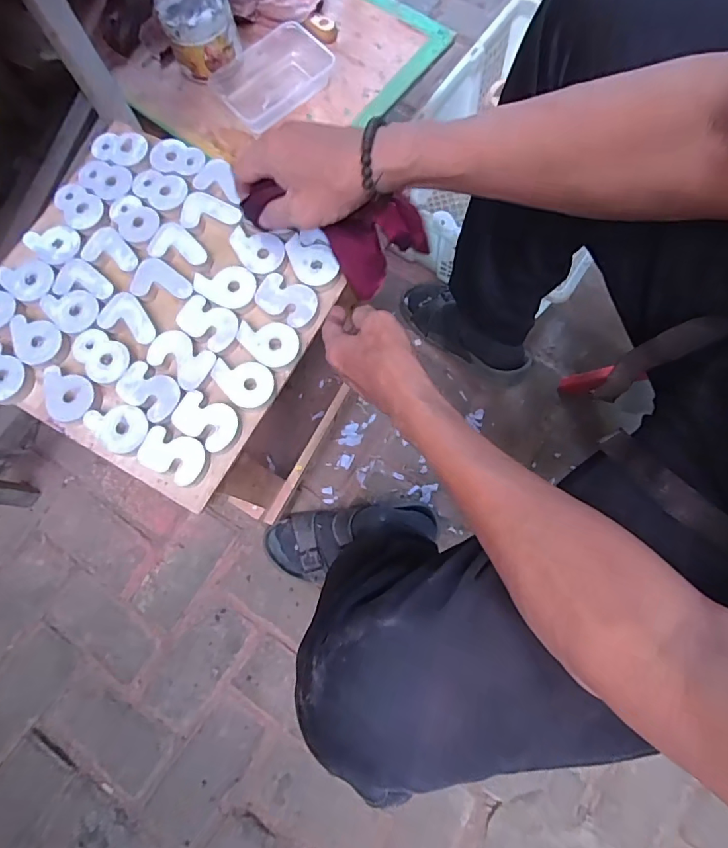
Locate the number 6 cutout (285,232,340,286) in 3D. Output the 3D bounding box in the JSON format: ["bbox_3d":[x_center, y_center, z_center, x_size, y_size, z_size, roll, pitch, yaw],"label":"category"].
[{"bbox_3d":[-0.052,-0.166,0.483,0.039,0.006,0.061,-30,77,-6],"label":"number 6 cutout"}]

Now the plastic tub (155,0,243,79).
[{"bbox_3d":[-0.244,-0.585,0.716,0.096,0.078,0.101,-1,77,2],"label":"plastic tub"}]

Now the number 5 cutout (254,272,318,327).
[{"bbox_3d":[-0.077,-0.124,0.477,0.066,0.007,0.041,31,78,9],"label":"number 5 cutout"}]

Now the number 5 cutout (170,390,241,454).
[{"bbox_3d":[-0.145,-0.002,0.450,0.061,0.008,0.042,31,78,9],"label":"number 5 cutout"}]

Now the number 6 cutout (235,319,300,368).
[{"bbox_3d":[-0.092,-0.082,0.466,0.062,0.006,0.042,41,80,11],"label":"number 6 cutout"}]

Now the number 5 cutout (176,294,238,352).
[{"bbox_3d":[-0.151,-0.100,0.472,0.063,0.006,0.041,36,79,10],"label":"number 5 cutout"}]

